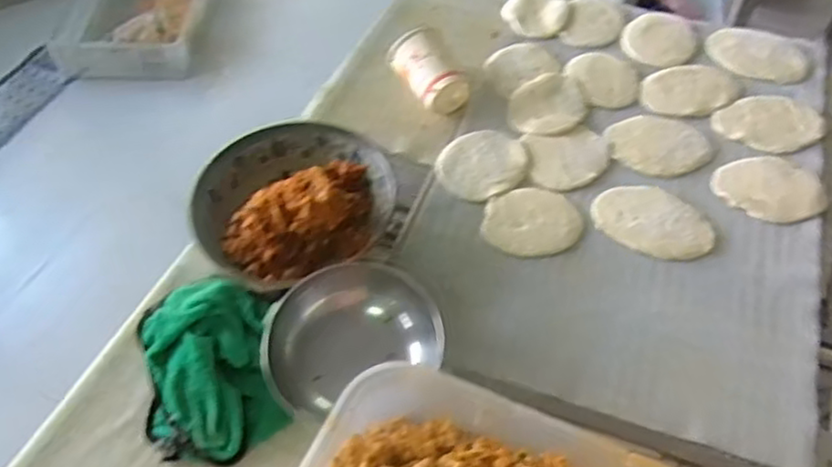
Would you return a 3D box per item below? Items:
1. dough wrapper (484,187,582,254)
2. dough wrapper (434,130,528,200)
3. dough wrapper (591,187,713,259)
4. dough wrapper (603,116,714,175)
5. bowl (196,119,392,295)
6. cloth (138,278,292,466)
[{"bbox_3d":[0.120,-0.013,0.723,0.097,0.009,0.082,2,52,4],"label":"dough wrapper"},{"bbox_3d":[0.073,-0.077,0.771,0.100,0.012,0.083,-34,58,-22],"label":"dough wrapper"},{"bbox_3d":[0.245,-0.013,0.722,0.118,0.009,0.081,33,60,25],"label":"dough wrapper"},{"bbox_3d":[0.274,-0.101,0.792,0.110,0.006,0.088,-9,52,-4],"label":"dough wrapper"},{"bbox_3d":[-0.123,-0.032,0.698,0.192,0.083,0.176,-28,56,-18],"label":"bowl"},{"bbox_3d":[-0.178,0.110,0.610,0.111,0.067,0.159,-9,52,-5],"label":"cloth"}]

